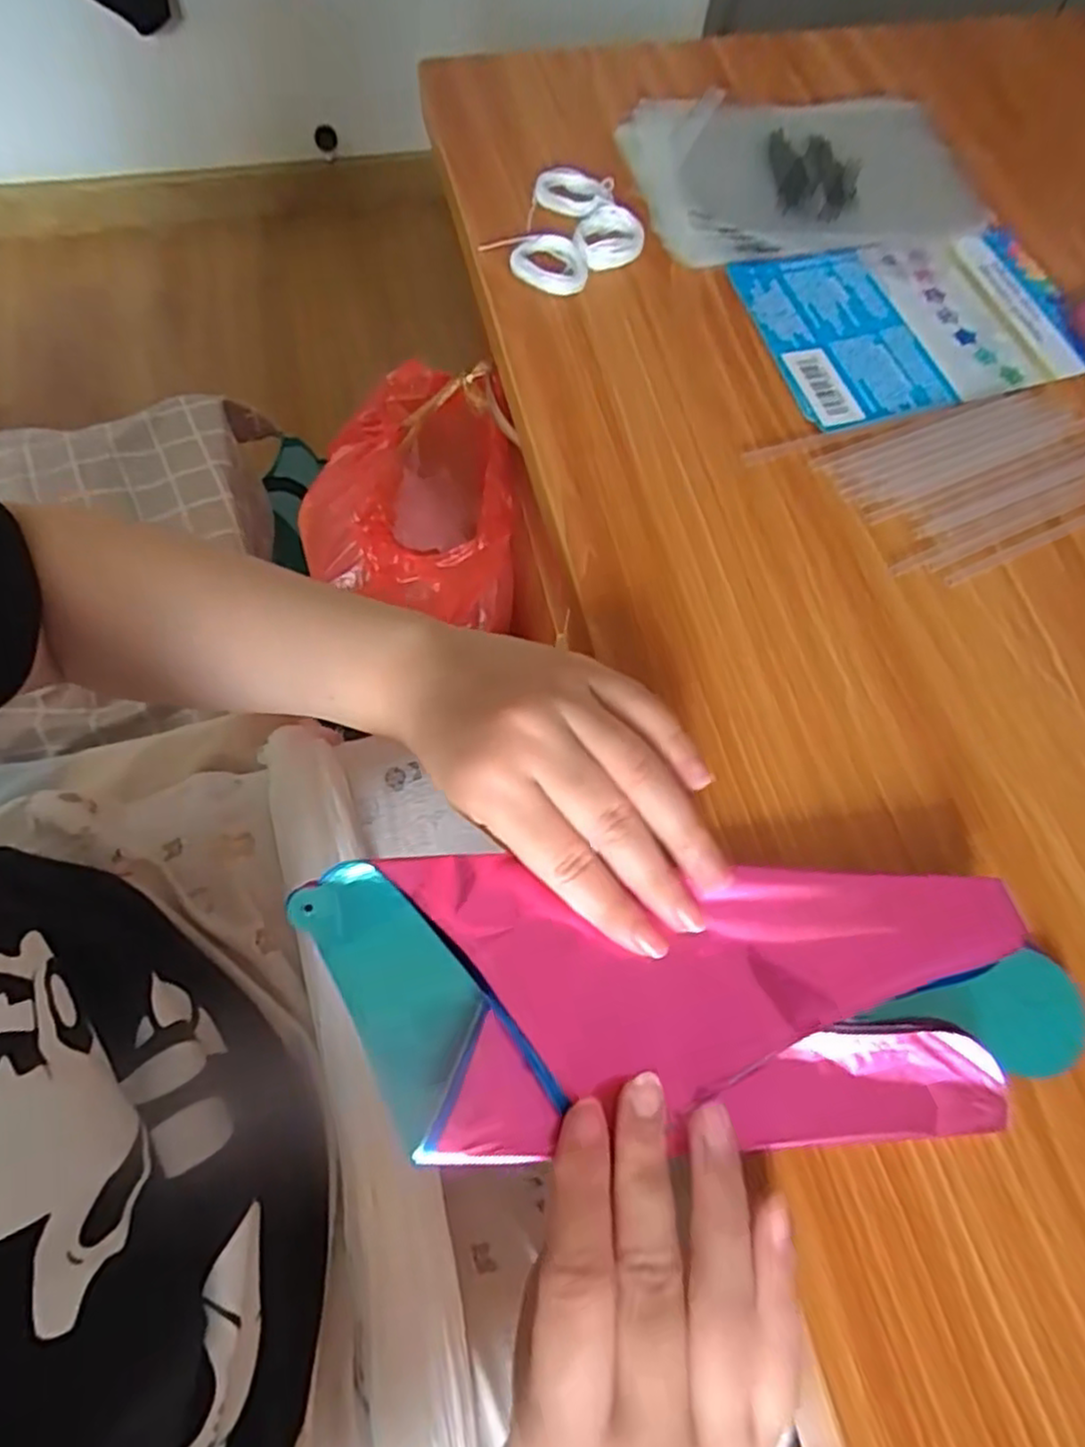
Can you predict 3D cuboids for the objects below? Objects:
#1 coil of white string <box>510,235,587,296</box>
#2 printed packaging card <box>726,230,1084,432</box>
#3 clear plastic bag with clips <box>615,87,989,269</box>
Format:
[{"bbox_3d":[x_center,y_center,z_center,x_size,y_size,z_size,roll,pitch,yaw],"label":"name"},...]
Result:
[{"bbox_3d":[0.004,-0.246,0.383,0.040,0.011,0.031,17,67,5],"label":"coil of white string"},{"bbox_3d":[0.203,-0.216,0.386,0.176,0.006,0.117,-14,70,-10],"label":"printed packaging card"},{"bbox_3d":[0.147,-0.331,0.423,0.183,0.012,0.148,-12,68,-7],"label":"clear plastic bag with clips"}]

